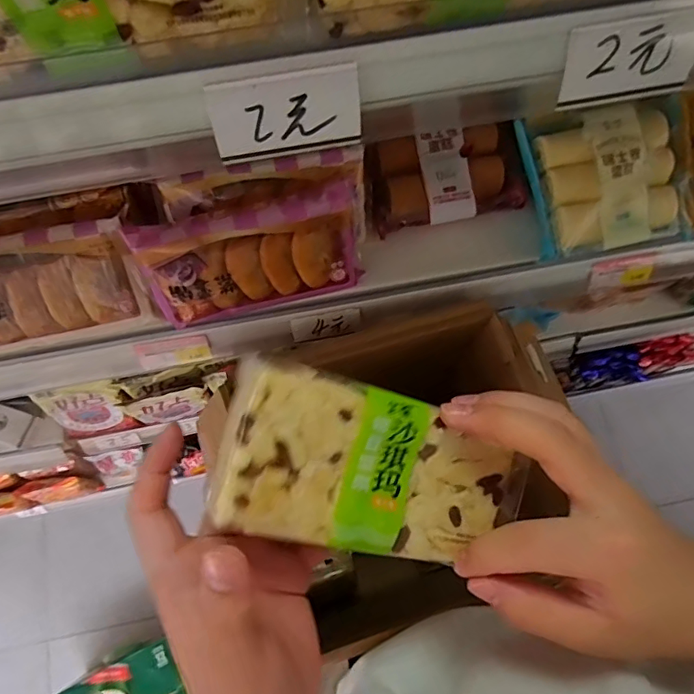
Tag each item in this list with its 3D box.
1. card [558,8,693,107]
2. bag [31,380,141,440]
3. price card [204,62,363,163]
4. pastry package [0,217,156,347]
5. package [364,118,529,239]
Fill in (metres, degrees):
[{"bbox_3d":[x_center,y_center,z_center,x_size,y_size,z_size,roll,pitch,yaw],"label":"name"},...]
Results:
[{"bbox_3d":[0.139,-0.142,0.255,0.067,0.035,0.004,-13,40,-4],"label":"card"},{"bbox_3d":[-0.395,0.103,0.805,0.119,0.125,0.035,-11,49,-5],"label":"bag"},{"bbox_3d":[-0.028,-0.108,0.245,0.069,0.037,0.004,-13,47,-4],"label":"price card"},{"bbox_3d":[-0.273,-0.053,0.462,0.171,0.040,0.097,-13,118,-7],"label":"pastry package"},{"bbox_3d":[0.096,-0.174,0.529,0.152,0.048,0.092,-13,98,-6],"label":"package"}]

